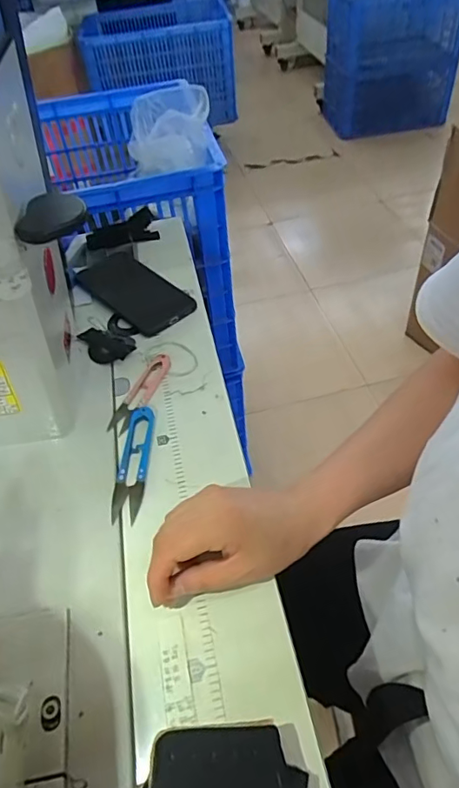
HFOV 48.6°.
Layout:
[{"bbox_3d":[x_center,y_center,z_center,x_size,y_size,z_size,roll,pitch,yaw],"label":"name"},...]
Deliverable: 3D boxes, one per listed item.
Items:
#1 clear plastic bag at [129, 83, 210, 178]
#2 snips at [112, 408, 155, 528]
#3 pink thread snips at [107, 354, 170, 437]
[{"bbox_3d":[-0.089,-0.397,0.768,0.121,0.100,0.087,-11,47,-3],"label":"clear plastic bag"},{"bbox_3d":[-0.086,0.059,0.455,0.028,0.010,0.113,-1,47,6],"label":"snips"},{"bbox_3d":[-0.089,-0.003,0.510,0.025,0.007,0.100,16,51,20],"label":"pink thread snips"}]

